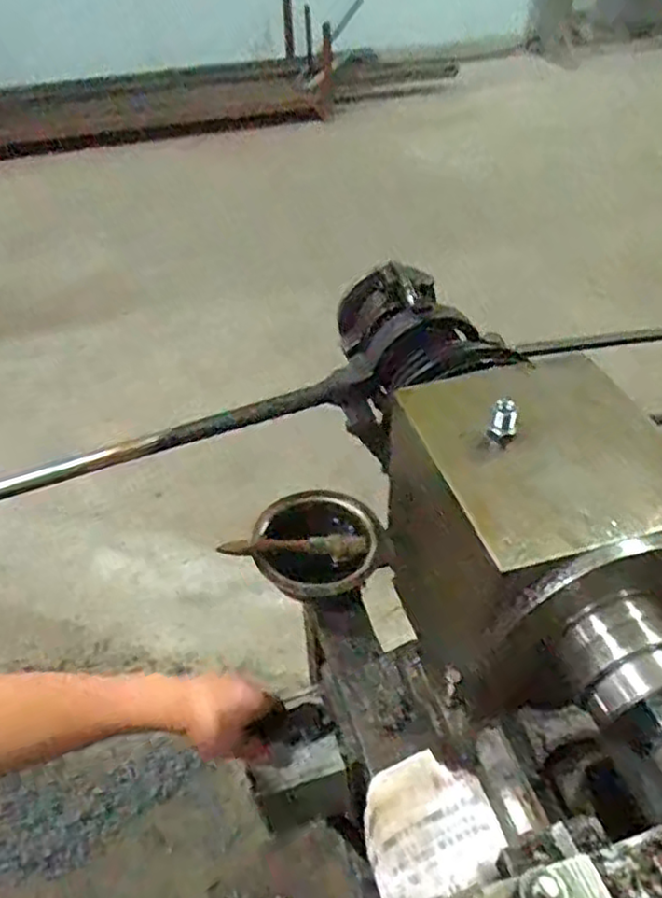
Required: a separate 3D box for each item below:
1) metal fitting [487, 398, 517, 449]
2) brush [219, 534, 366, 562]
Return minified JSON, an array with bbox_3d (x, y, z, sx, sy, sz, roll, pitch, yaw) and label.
[{"bbox_3d":[0.111,-0.017,0.446,0.010,0.029,0.016,-21,45,-21],"label":"metal fitting"},{"bbox_3d":[-0.038,0.099,0.698,0.145,0.016,0.025,-3,42,-2],"label":"brush"}]

